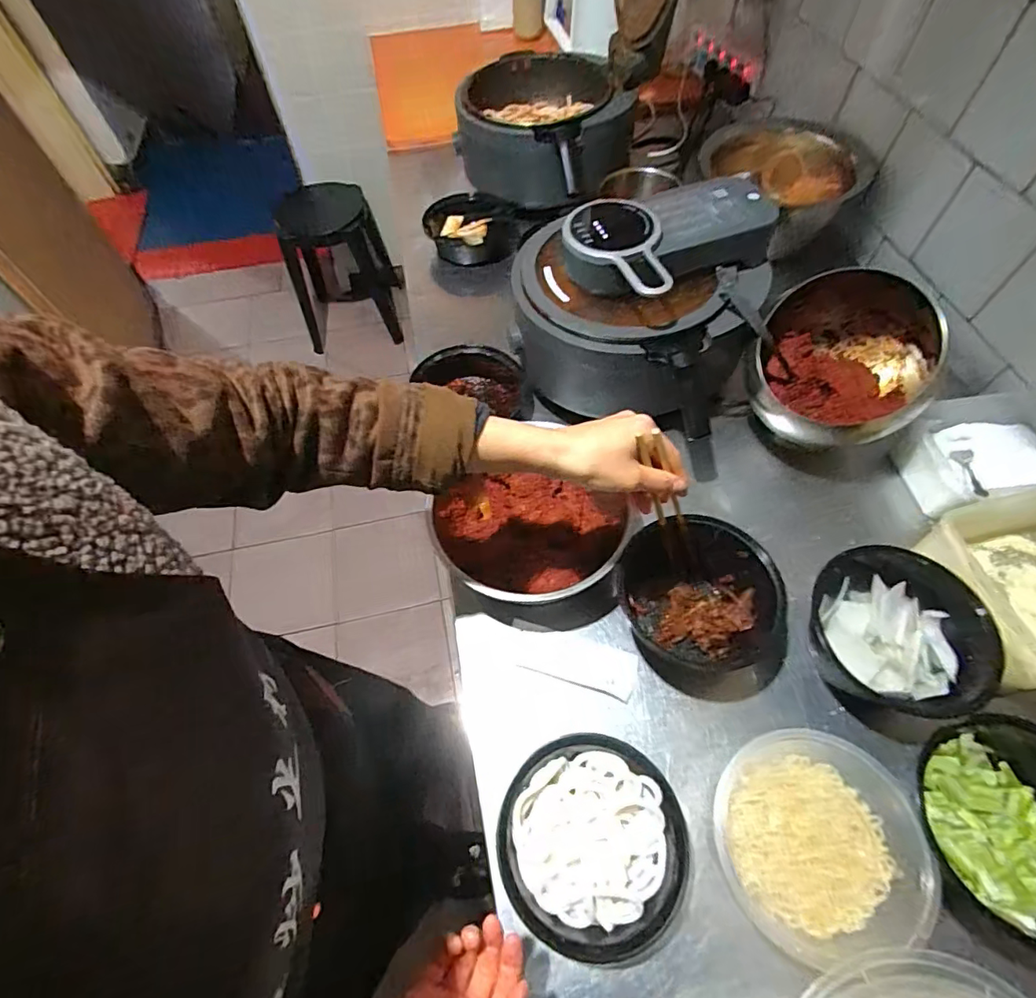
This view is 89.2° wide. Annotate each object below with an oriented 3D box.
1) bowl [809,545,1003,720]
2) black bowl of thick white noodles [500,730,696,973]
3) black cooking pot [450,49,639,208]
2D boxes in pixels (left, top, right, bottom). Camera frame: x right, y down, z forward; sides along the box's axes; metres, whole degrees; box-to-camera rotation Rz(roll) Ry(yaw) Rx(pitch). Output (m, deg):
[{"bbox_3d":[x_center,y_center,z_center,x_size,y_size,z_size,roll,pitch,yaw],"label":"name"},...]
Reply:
[{"bbox_3d":[0.392,0.142,0.550,0.151,0.077,0.166,1,59,2],"label":"bowl"},{"bbox_3d":[0.068,0.318,0.493,0.162,0.050,0.168,-1,59,1],"label":"black bowl of thick white noodles"},{"bbox_3d":[0.051,-0.709,1.020,0.308,0.150,0.291,26,63,16],"label":"black cooking pot"}]

